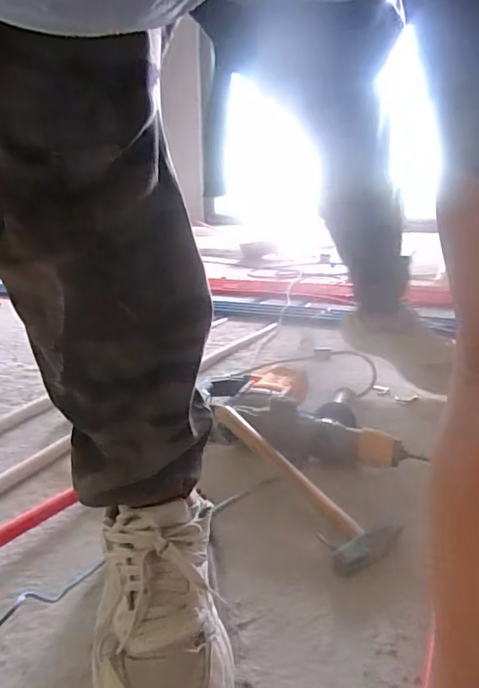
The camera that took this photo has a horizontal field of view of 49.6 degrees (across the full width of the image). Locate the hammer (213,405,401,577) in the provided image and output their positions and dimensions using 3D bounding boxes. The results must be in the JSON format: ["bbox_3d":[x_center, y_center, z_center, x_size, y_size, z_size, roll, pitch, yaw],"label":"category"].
[{"bbox_3d":[0.069,0.168,0.687,0.086,0.028,0.308,-12,35,-33],"label":"hammer"}]

